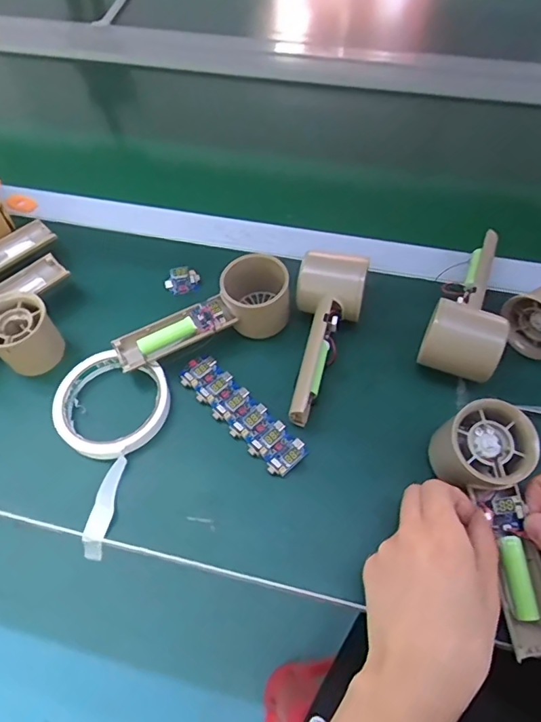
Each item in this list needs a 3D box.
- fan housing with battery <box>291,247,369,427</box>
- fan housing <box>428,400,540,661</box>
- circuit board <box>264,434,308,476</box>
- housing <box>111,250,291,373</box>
[{"bbox_3d":[0.044,-0.024,0.421,0.059,0.059,0.156,11,59,8],"label":"fan housing with battery"},{"bbox_3d":[0.158,0.107,0.328,0.056,0.056,0.157,-11,78,-6],"label":"fan housing"},{"bbox_3d":[0.011,0.072,0.379,0.033,0.010,0.023,-38,64,-20],"label":"circuit board"},{"bbox_3d":[-0.061,-0.042,0.433,0.159,0.056,0.056,-18,59,-10],"label":"housing"}]

